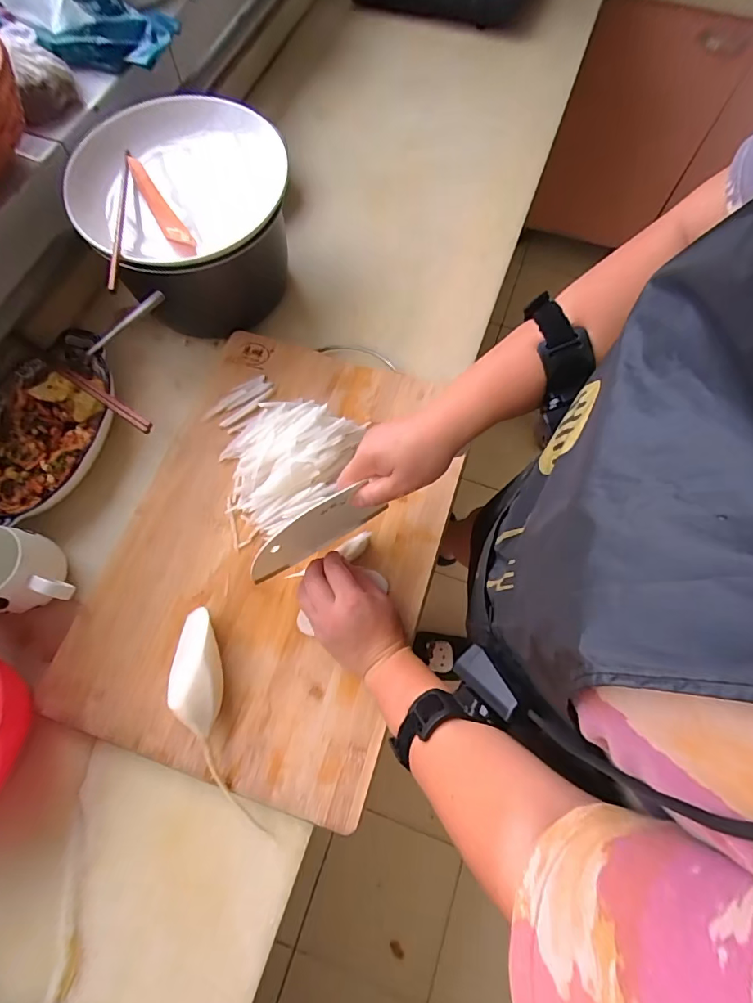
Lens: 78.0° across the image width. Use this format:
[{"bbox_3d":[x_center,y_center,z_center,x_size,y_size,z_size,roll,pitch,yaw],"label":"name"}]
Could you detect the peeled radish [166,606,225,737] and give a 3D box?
[{"bbox_3d":[-0.170,0.162,0.450,0.045,0.039,0.111,-3,69,-1],"label":"peeled radish"}]

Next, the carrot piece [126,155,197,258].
[{"bbox_3d":[-0.251,-0.338,0.534,0.022,0.026,0.157,-32,72,-12],"label":"carrot piece"}]

